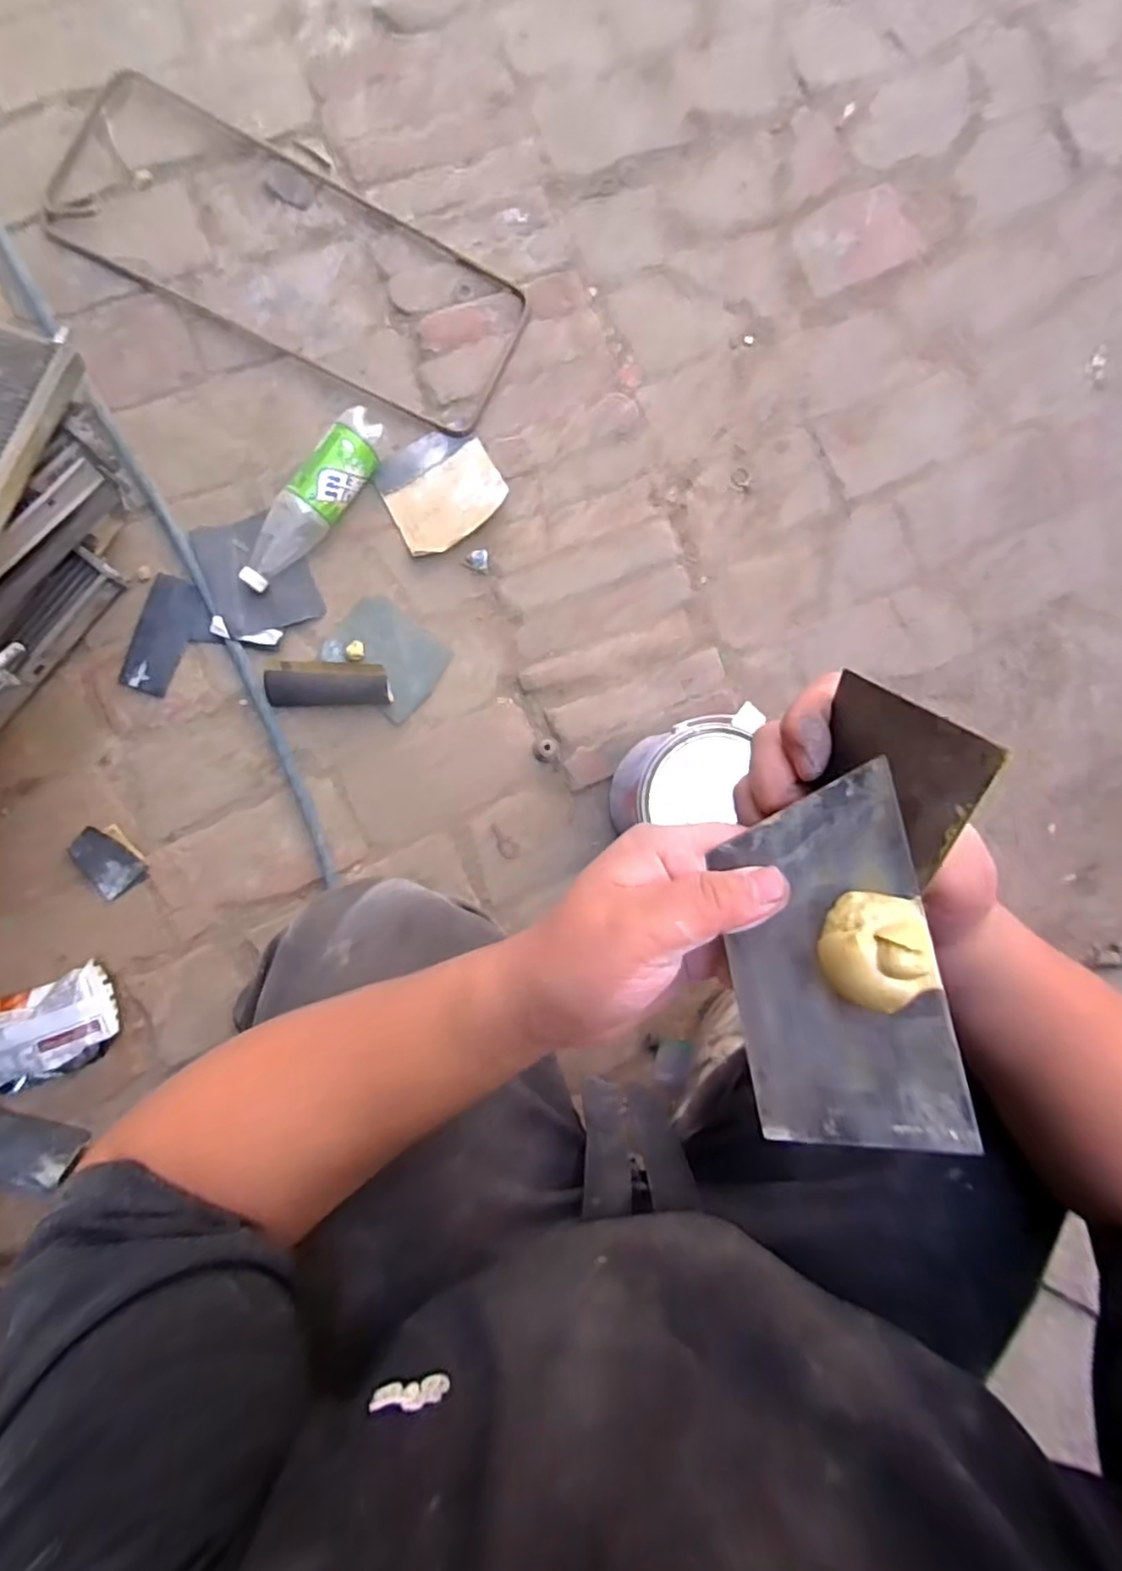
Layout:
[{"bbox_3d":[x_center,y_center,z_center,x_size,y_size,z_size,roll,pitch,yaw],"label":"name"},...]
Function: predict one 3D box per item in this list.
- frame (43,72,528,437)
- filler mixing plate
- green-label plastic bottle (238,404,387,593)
[{"bbox_3d":[-0.319,-0.631,0.779,0.560,0.013,0.220,24,88,-3],"label":"frame"},{"bbox_3d":[0.100,0.067,0.248,0.073,0.005,0.132,-14,85,33],"label":"filler mixing plate"},{"bbox_3d":[-0.287,-0.324,0.762,0.058,0.061,0.231,35,87,-2],"label":"green-label plastic bottle"}]

